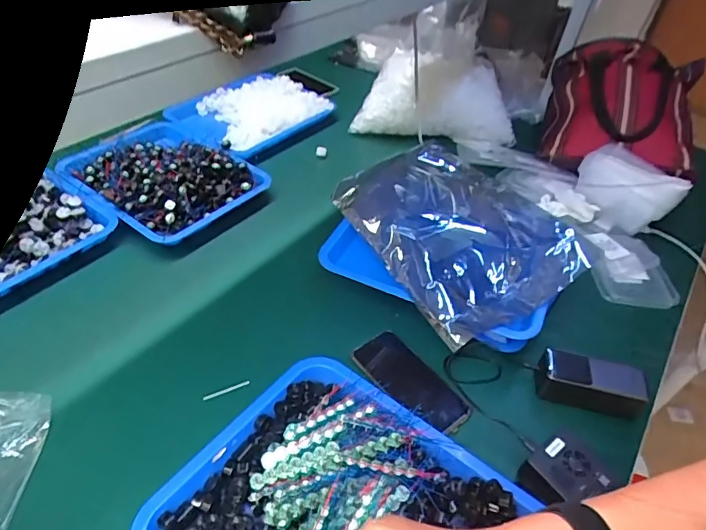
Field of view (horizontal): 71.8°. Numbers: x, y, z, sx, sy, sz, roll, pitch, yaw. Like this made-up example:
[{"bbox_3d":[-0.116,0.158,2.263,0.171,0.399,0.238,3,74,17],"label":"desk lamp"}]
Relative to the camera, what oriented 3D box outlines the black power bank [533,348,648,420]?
[{"bbox_3d":[0.309,0.154,0.637,0.124,0.056,0.052,15,44,8],"label":"black power bank"}]

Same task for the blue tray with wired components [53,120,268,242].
[{"bbox_3d":[-0.328,-0.163,0.865,0.292,0.059,0.246,31,48,23],"label":"blue tray with wired components"}]

